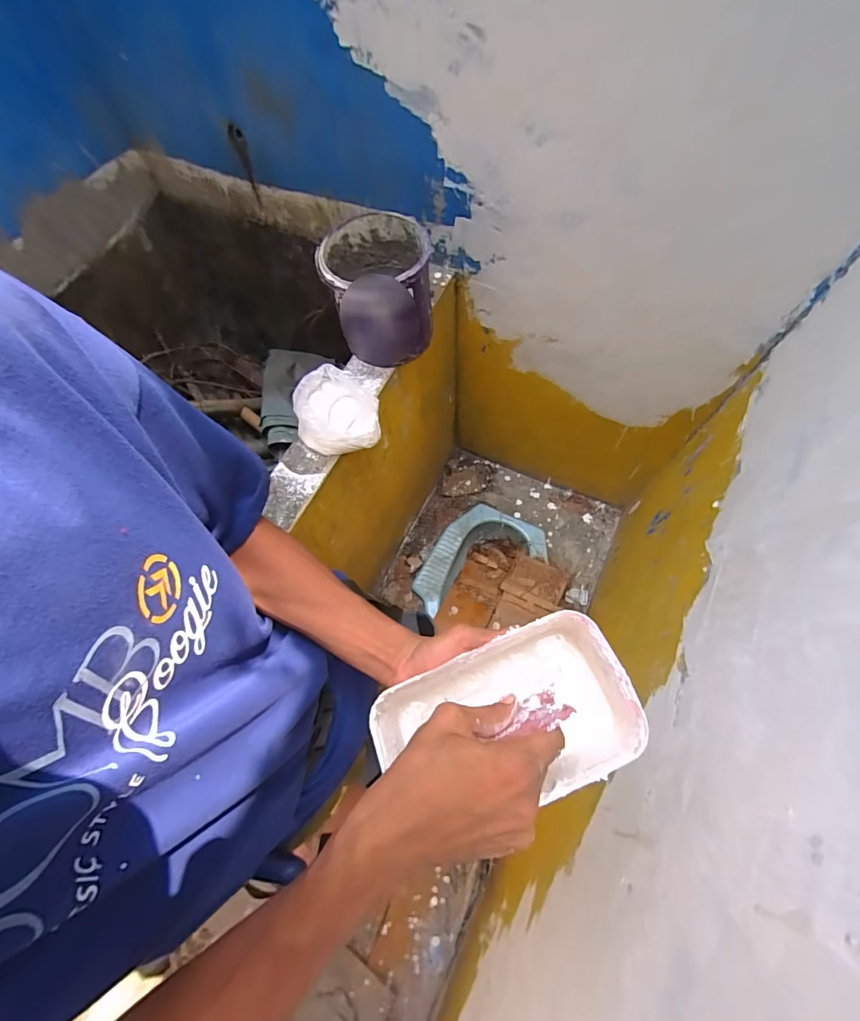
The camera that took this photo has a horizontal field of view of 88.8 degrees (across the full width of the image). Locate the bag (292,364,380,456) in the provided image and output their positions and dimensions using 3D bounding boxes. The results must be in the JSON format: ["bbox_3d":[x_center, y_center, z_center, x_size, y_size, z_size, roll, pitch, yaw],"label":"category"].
[{"bbox_3d":[-0.164,-0.184,0.779,0.140,0.069,0.159,-9,67,-2],"label":"bag"}]

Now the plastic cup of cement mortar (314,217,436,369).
[{"bbox_3d":[-0.089,-0.391,0.792,0.176,0.187,0.160,0,67,2],"label":"plastic cup of cement mortar"}]

